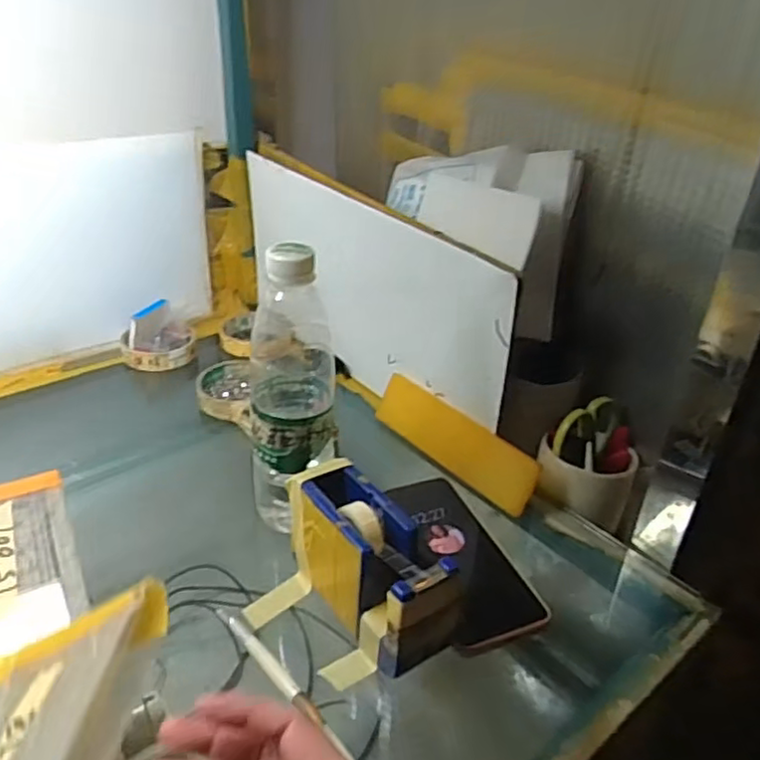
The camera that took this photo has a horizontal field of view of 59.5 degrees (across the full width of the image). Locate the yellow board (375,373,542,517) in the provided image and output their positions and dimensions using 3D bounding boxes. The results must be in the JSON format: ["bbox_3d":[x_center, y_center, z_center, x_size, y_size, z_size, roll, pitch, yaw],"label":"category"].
[{"bbox_3d":[0.063,0.053,0.610,0.013,0.058,0.185,4,24,-45],"label":"yellow board"}]

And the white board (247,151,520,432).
[{"bbox_3d":[-0.023,-0.094,0.694,0.014,0.183,0.415,-19,38,-34],"label":"white board"}]

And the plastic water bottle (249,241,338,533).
[{"bbox_3d":[-0.065,0.011,0.489,0.061,0.219,0.067,-6,32,-16],"label":"plastic water bottle"}]

